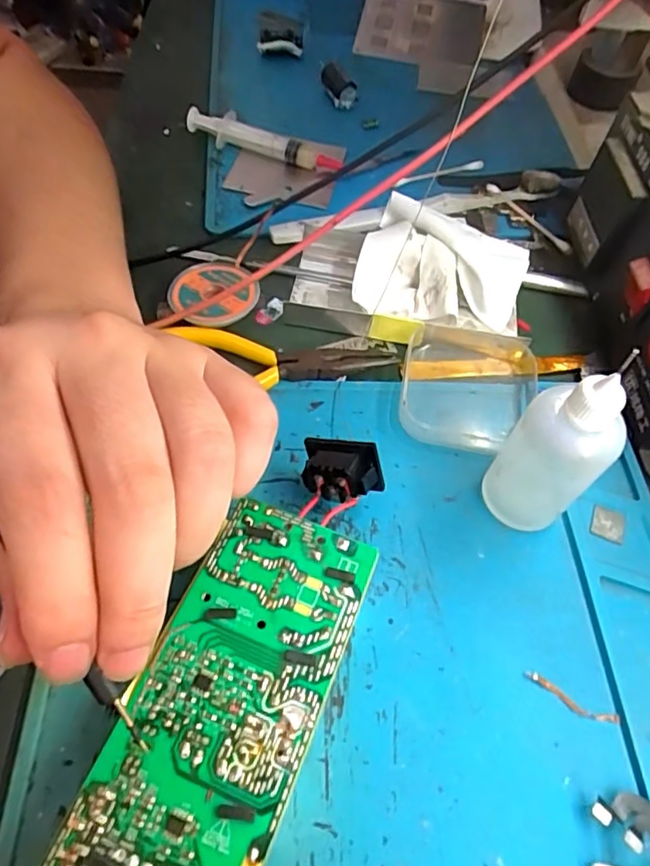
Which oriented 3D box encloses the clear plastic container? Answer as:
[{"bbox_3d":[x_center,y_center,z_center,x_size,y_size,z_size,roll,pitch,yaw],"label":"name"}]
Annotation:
[{"bbox_3d":[0.070,-0.021,0.271,0.065,0.015,0.061,13,57,3],"label":"clear plastic container"}]

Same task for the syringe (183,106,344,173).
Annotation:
[{"bbox_3d":[-0.041,-0.189,0.368,0.110,0.021,0.012,22,58,10],"label":"syringe"}]

